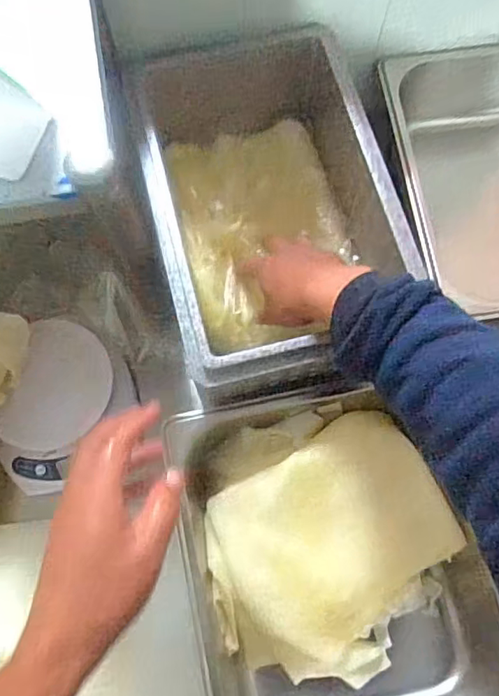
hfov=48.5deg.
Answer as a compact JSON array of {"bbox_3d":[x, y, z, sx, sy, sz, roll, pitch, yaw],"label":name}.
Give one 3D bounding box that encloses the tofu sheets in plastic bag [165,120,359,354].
[{"bbox_3d":[0.015,-0.131,0.598,0.172,0.053,0.245,-14,73,-5],"label":"tofu sheets in plastic bag"}]

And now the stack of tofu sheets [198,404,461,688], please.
[{"bbox_3d":[0.076,0.192,0.531,0.234,0.073,0.254,-17,74,-5],"label":"stack of tofu sheets"}]

